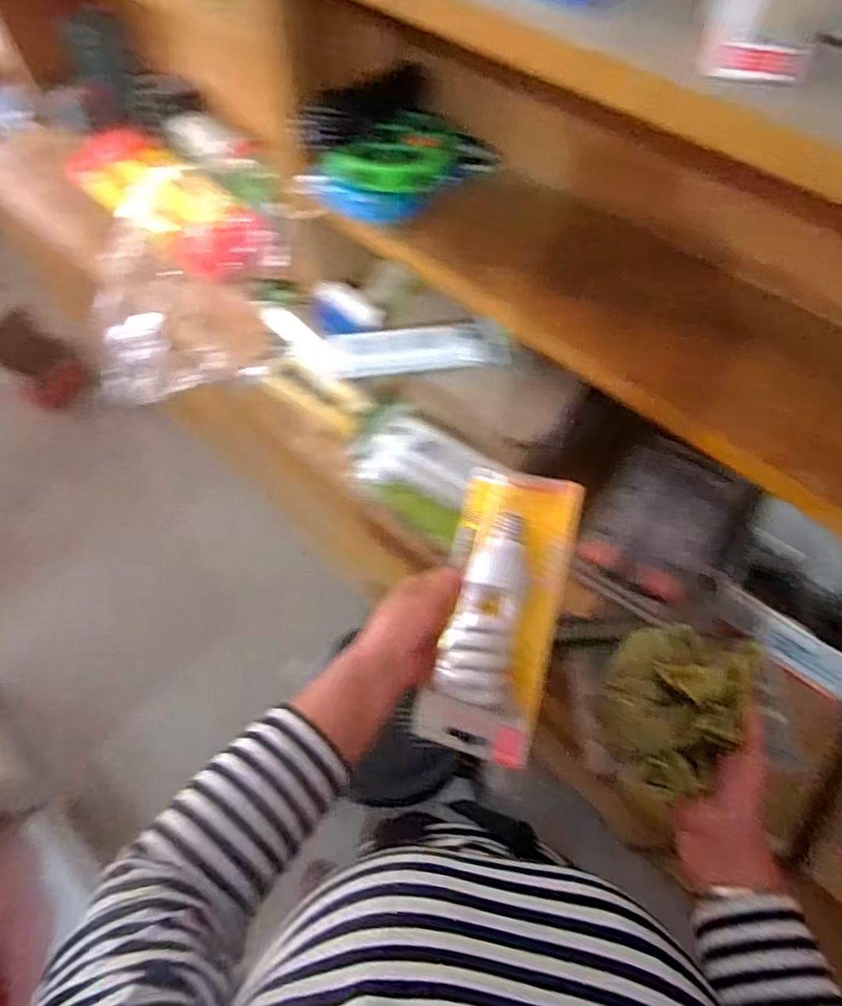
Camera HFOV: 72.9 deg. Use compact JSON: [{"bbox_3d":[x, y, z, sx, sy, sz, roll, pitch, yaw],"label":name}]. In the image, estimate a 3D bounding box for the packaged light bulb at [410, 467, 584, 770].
[{"bbox_3d":[0.062,0.085,0.459,0.092,0.049,0.228,12,79,8],"label":"packaged light bulb"}]

